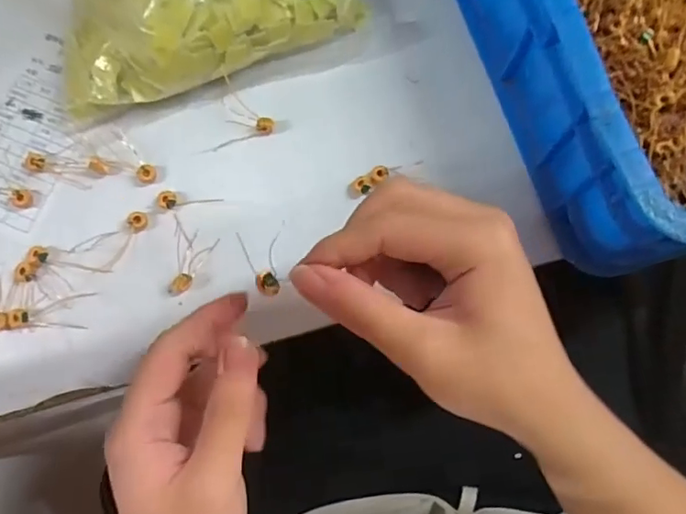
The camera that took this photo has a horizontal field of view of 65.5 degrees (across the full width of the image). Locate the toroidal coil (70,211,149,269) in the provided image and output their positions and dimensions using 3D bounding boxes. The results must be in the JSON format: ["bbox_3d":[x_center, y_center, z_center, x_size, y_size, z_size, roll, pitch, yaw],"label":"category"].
[{"bbox_3d":[-0.139,-0.009,0.322,0.048,0.006,0.022,-30,79,-8],"label":"toroidal coil"}]

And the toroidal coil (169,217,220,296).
[{"bbox_3d":[-0.095,0.001,0.321,0.028,0.007,0.042,17,76,3],"label":"toroidal coil"}]

